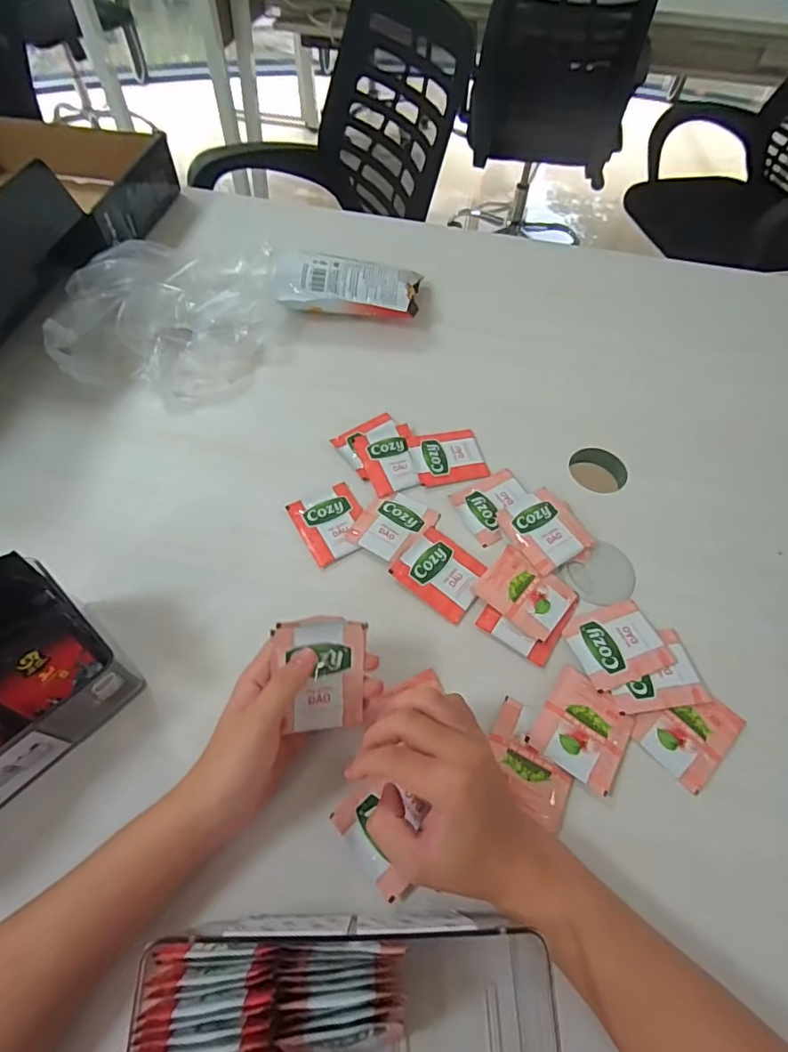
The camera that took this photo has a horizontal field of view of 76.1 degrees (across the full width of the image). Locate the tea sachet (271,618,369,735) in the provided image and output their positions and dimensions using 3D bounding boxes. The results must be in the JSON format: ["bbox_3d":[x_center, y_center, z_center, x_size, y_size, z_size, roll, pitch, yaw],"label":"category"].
[{"bbox_3d":[-0.051,0.105,0.360,0.062,0.011,0.074,-1,93,-16],"label":"tea sachet"}]

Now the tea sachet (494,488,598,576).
[{"bbox_3d":[0.143,0.003,0.483,0.069,0.012,0.076,-28,64,-18],"label":"tea sachet"}]

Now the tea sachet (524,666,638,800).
[{"bbox_3d":[0.148,0.156,0.391,0.065,0.004,0.071,32,62,16],"label":"tea sachet"}]

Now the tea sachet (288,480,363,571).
[{"bbox_3d":[-0.059,-0.004,0.484,0.064,0.004,0.076,-26,63,-17],"label":"tea sachet"}]

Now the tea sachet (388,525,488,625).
[{"bbox_3d":[0.044,0.042,0.458,0.075,0.005,0.065,35,63,18],"label":"tea sachet"}]

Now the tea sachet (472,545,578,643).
[{"bbox_3d":[0.117,0.059,0.449,0.074,0.008,0.062,35,63,18],"label":"tea sachet"}]

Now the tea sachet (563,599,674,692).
[{"bbox_3d":[0.189,0.100,0.426,0.077,0.007,0.061,-17,61,-13],"label":"tea sachet"}]

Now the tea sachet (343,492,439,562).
[{"bbox_3d":[-0.001,-0.002,0.483,0.062,0.004,0.074,30,62,15],"label":"tea sachet"}]

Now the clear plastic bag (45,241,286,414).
[{"bbox_3d":[-0.251,-0.260,0.600,0.206,0.065,0.245,12,59,5],"label":"clear plastic bag"}]

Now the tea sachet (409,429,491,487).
[{"bbox_3d":[0.058,-0.074,0.531,0.075,0.005,0.066,-10,59,-9],"label":"tea sachet"}]

